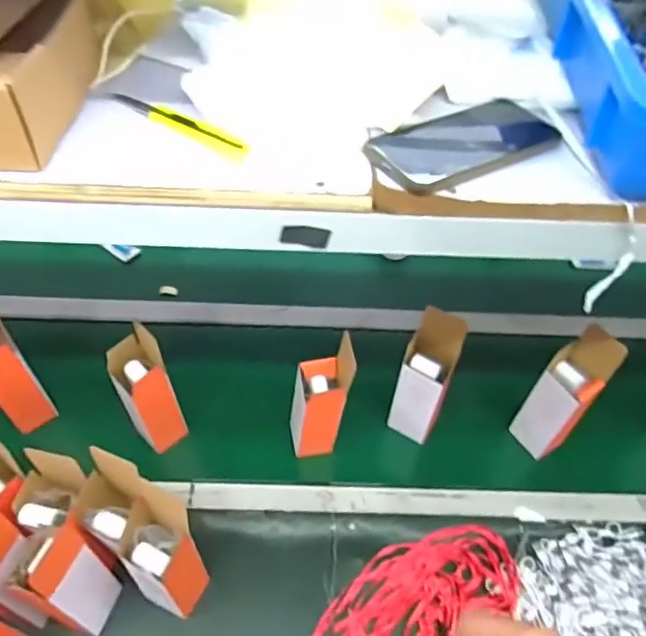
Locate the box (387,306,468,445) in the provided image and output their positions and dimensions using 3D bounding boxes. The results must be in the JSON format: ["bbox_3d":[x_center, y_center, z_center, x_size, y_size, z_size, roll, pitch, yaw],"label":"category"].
[{"bbox_3d":[0.149,0.088,0.818,0.067,0.235,0.071,19,52,12],"label":"box"}]

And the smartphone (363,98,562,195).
[{"bbox_3d":[0.114,-0.143,0.457,0.151,0.010,0.078,-22,56,-20],"label":"smartphone"}]

